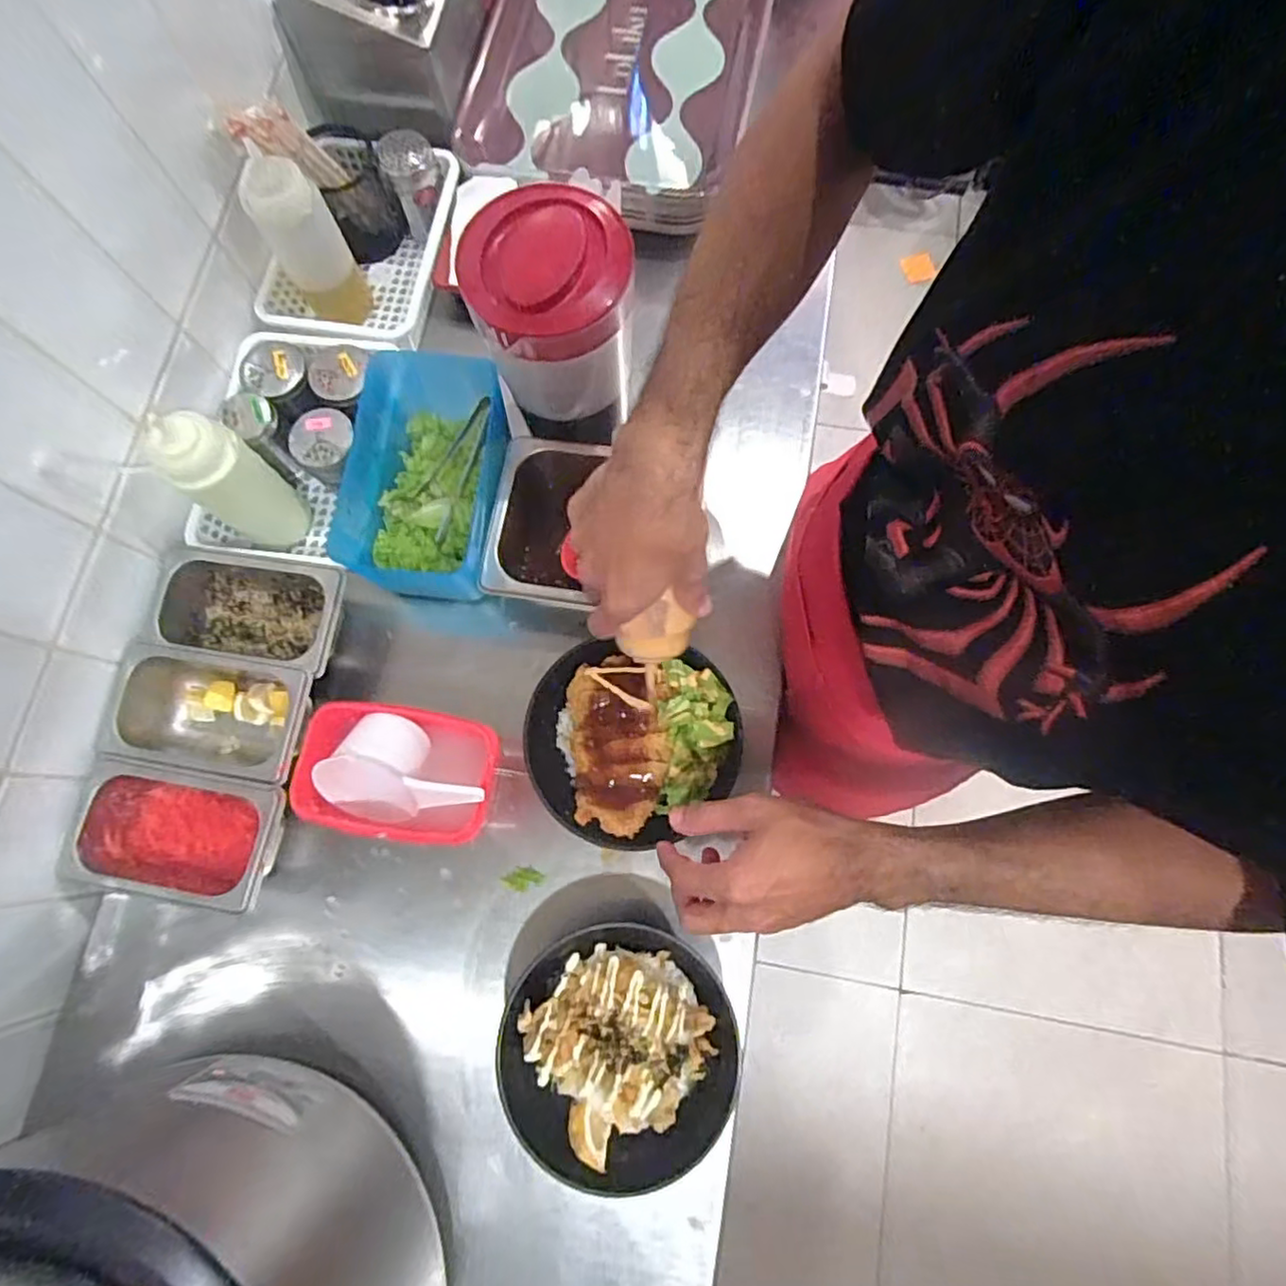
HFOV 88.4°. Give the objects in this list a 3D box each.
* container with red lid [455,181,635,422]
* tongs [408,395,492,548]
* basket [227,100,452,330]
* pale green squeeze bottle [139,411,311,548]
[{"bbox_3d":[-0.073,-0.278,0.574,0.127,0.160,0.131,-12,76,-2],"label":"container with red lid"},{"bbox_3d":[-0.190,-0.175,0.653,0.052,0.020,0.143,25,96,8],"label":"tongs"},{"bbox_3d":[-0.302,-0.440,0.673,0.159,0.183,0.233,8,76,3],"label":"basket"},{"bbox_3d":[-0.368,-0.146,0.597,0.057,0.161,0.060,0,76,1],"label":"pale green squeeze bottle"}]

